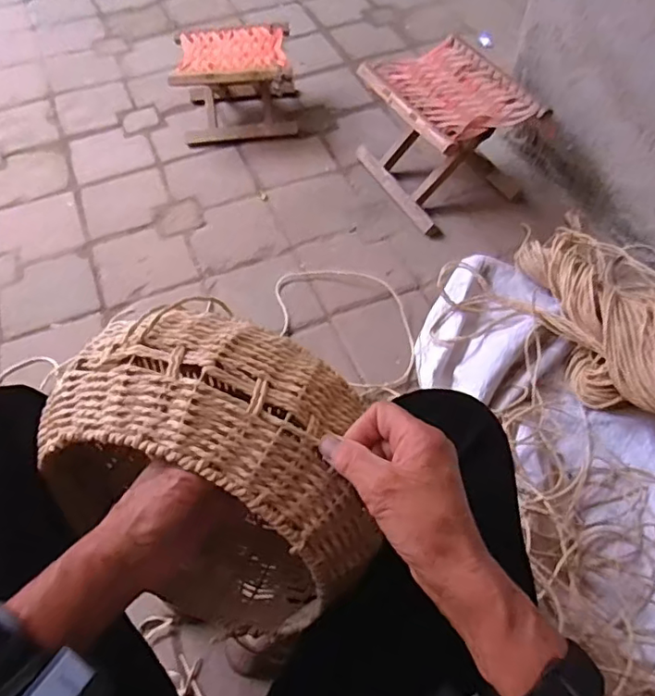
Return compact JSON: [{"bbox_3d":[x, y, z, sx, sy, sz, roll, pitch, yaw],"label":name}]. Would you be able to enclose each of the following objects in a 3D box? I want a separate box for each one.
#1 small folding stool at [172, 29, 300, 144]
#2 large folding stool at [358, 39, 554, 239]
[{"bbox_3d":[-0.223,-0.659,1.428,0.283,0.191,0.233,-5,56,-2],"label":"small folding stool"},{"bbox_3d":[0.248,-0.472,1.263,0.263,0.237,0.315,-28,60,-16],"label":"large folding stool"}]

